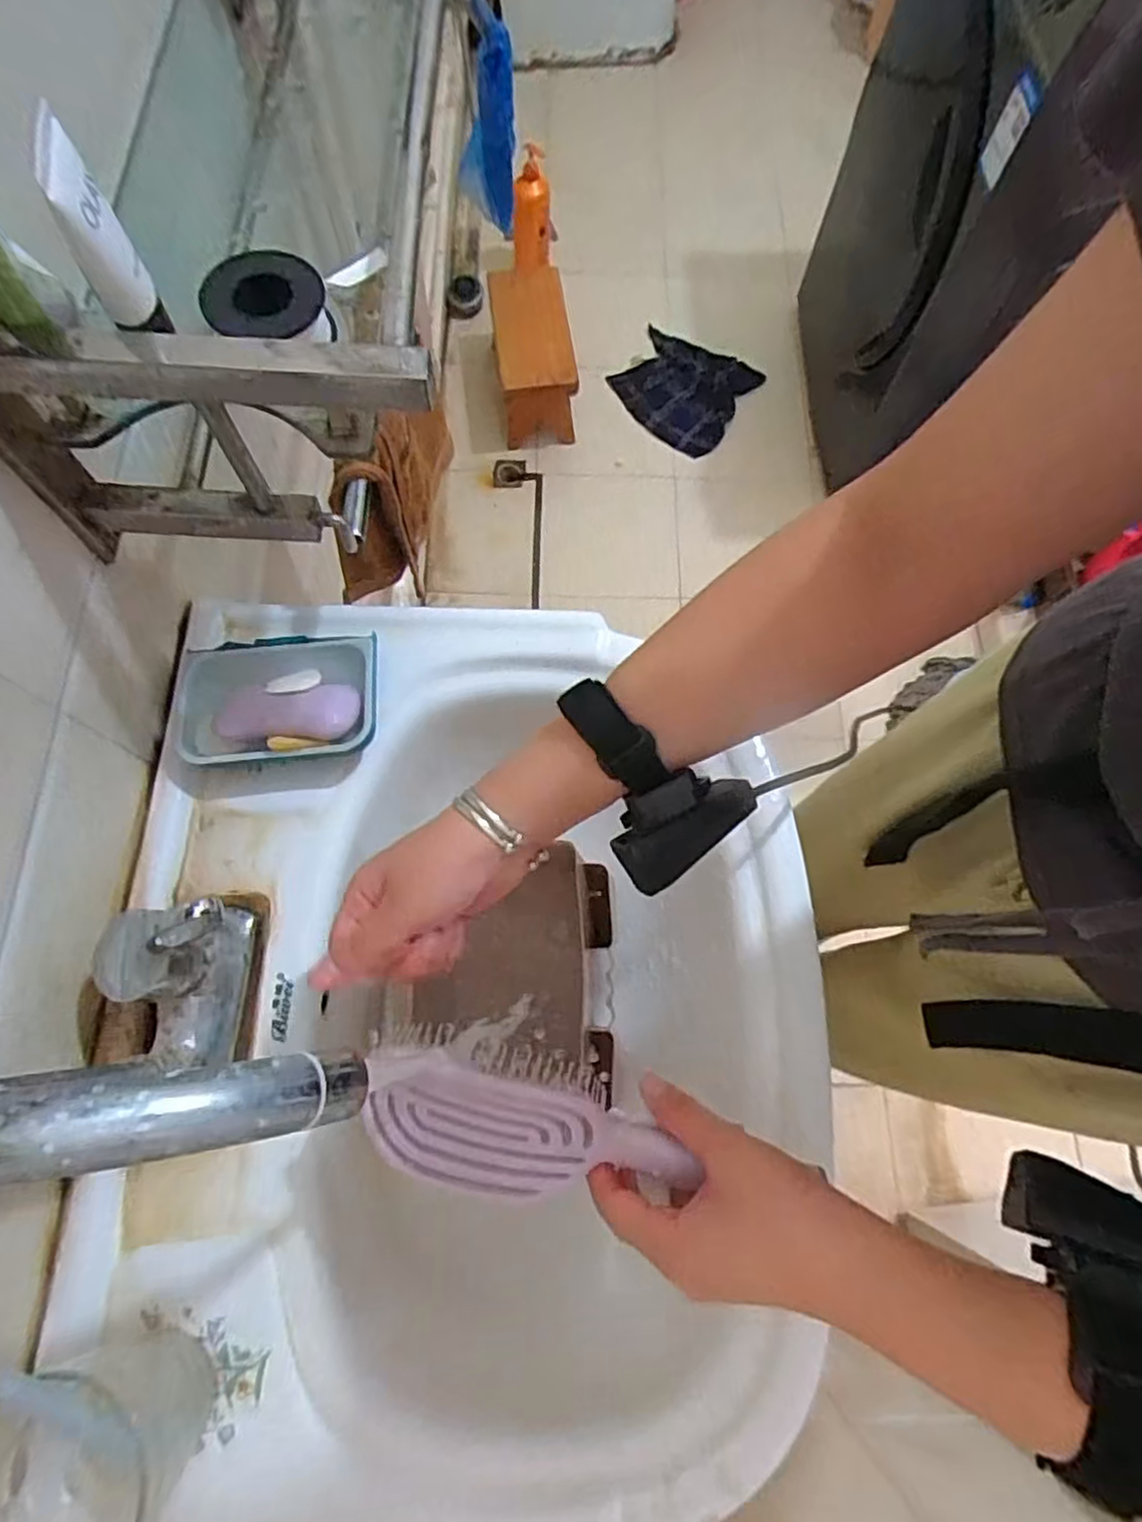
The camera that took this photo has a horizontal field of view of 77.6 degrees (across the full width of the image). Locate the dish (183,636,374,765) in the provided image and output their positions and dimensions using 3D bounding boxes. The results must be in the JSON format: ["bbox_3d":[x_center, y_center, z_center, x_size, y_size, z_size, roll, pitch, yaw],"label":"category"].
[{"bbox_3d":[-0.208,-0.042,0.503,0.141,0.046,0.094,-1,71,-3],"label":"dish"}]

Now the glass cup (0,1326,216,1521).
[{"bbox_3d":[-0.247,0.343,0.351,0.097,0.068,0.081,15,71,3],"label":"glass cup"}]

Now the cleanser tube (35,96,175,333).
[{"bbox_3d":[-0.215,-0.237,0.322,0.025,0.088,0.026,-28,75,-11],"label":"cleanser tube"}]

